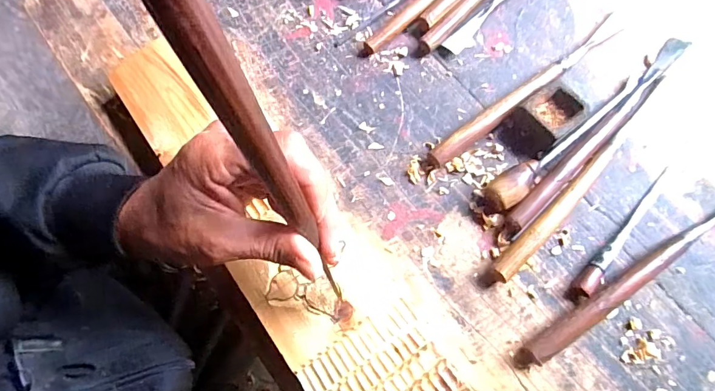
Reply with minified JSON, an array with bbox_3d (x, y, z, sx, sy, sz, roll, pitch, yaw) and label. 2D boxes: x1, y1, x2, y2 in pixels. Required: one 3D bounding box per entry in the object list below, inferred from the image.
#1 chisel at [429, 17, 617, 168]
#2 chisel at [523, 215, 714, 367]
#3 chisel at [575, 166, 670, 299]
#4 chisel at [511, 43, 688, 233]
[{"bbox_3d":[0.158,-0.098,0.403,0.230,0.019,0.017,-37,75,-9],"label":"chisel"},{"bbox_3d":[0.242,0.058,0.354,0.255,0.018,0.018,-32,74,-8],"label":"chisel"},{"bbox_3d":[0.228,0.029,0.367,0.013,0.014,0.144,41,78,13],"label":"chisel"},{"bbox_3d":[0.219,-0.060,0.387,0.253,0.017,0.018,-44,76,-11],"label":"chisel"}]

